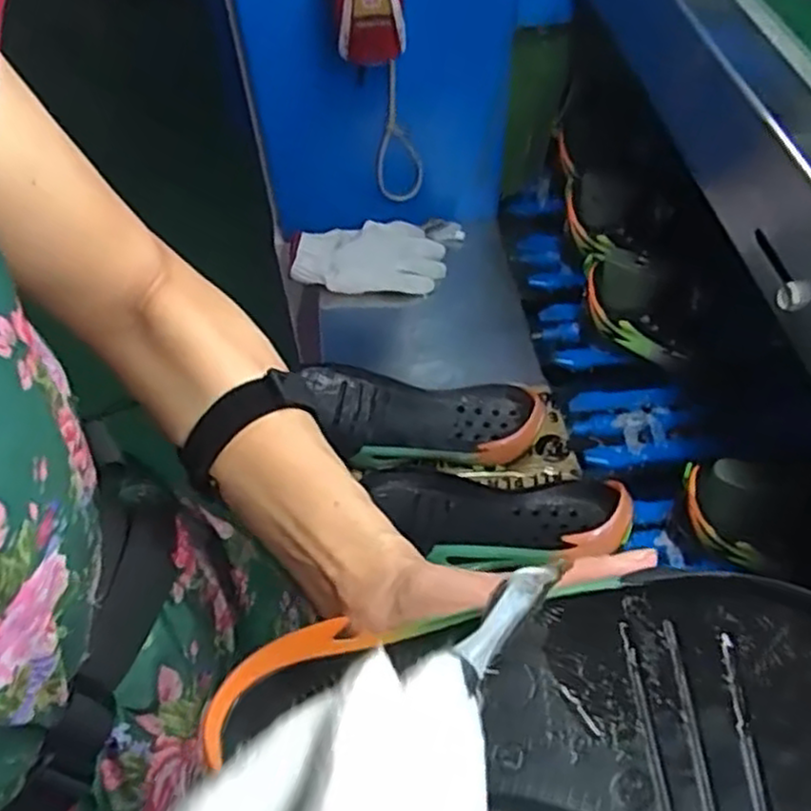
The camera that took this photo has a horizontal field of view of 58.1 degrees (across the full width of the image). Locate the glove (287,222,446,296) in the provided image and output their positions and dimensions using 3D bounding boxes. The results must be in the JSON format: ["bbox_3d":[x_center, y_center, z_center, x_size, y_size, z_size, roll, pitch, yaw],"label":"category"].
[{"bbox_3d":[-0.045,-0.184,0.885,0.183,0.042,0.098,-2,52,3],"label":"glove"}]

